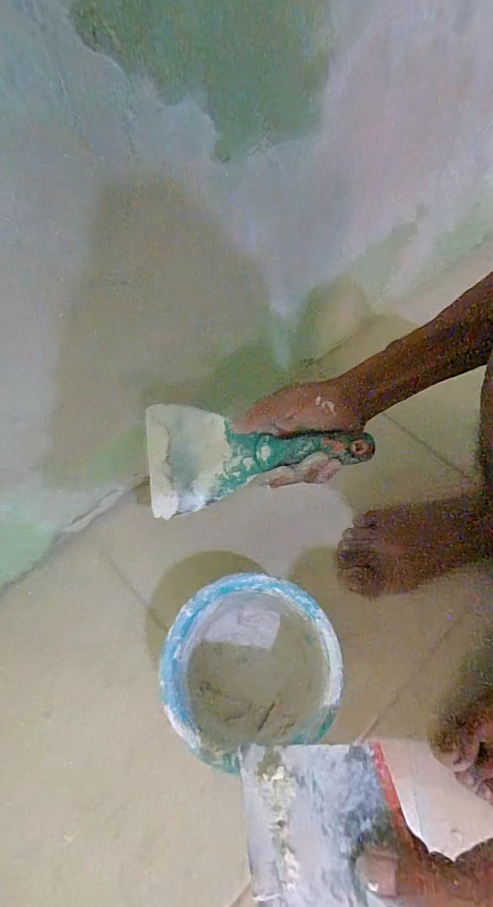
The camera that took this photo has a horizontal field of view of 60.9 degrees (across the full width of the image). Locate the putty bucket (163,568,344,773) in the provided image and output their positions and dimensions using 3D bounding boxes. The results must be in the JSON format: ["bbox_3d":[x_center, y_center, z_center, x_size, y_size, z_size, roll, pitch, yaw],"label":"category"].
[{"bbox_3d":[0.004,0.195,0.398,0.141,0.128,0.129,-1,64,1],"label":"putty bucket"}]

